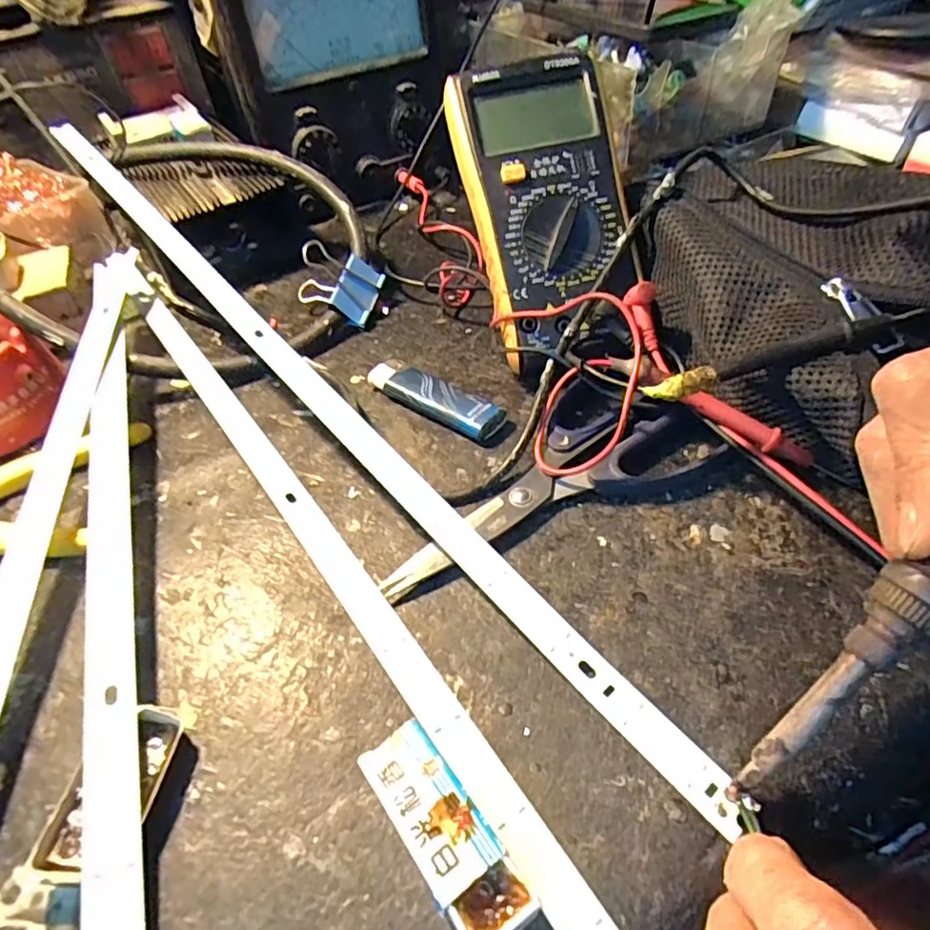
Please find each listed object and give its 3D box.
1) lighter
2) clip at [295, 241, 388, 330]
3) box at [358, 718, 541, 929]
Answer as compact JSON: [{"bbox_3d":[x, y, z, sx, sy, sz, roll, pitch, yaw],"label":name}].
[{"bbox_3d":[-0.017,-0.036,0.319,0.083,0.013,0.022,31,56,29],"label":"lighter"},{"bbox_3d":[-0.085,-0.119,0.390,0.060,0.035,0.044,20,52,22],"label":"clip"},{"bbox_3d":[-0.006,0.108,0.173,0.021,0.020,0.060,-31,52,-22],"label":"box"}]

